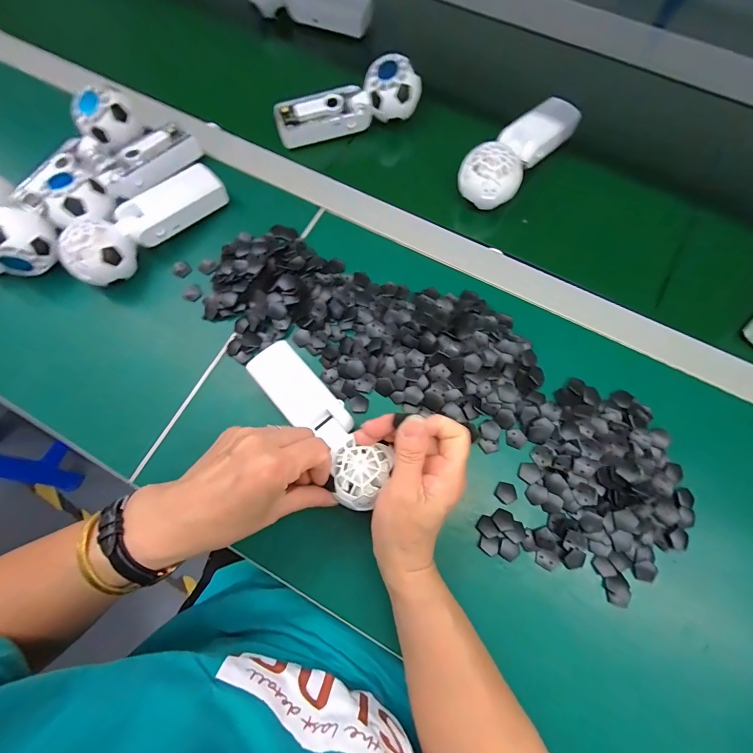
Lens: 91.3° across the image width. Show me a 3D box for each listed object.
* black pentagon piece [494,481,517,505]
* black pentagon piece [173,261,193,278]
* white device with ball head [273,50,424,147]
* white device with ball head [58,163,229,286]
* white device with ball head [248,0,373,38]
[{"bbox_3d":[0.118,0.106,0.333,0.018,0.004,0.018,28,76,7],"label":"black pentagon piece"},{"bbox_3d":[-0.213,-0.117,0.402,0.016,0.006,0.019,39,77,10],"label":"black pentagon piece"},{"bbox_3d":[-0.036,-0.327,0.434,0.170,0.051,0.056,-14,74,-4],"label":"white device with ball head"},{"bbox_3d":[-0.240,-0.163,0.384,0.052,0.052,0.174,43,78,11],"label":"white device with ball head"},{"bbox_3d":[-0.092,-0.506,0.491,0.167,0.051,0.044,14,74,4],"label":"white device with ball head"}]

